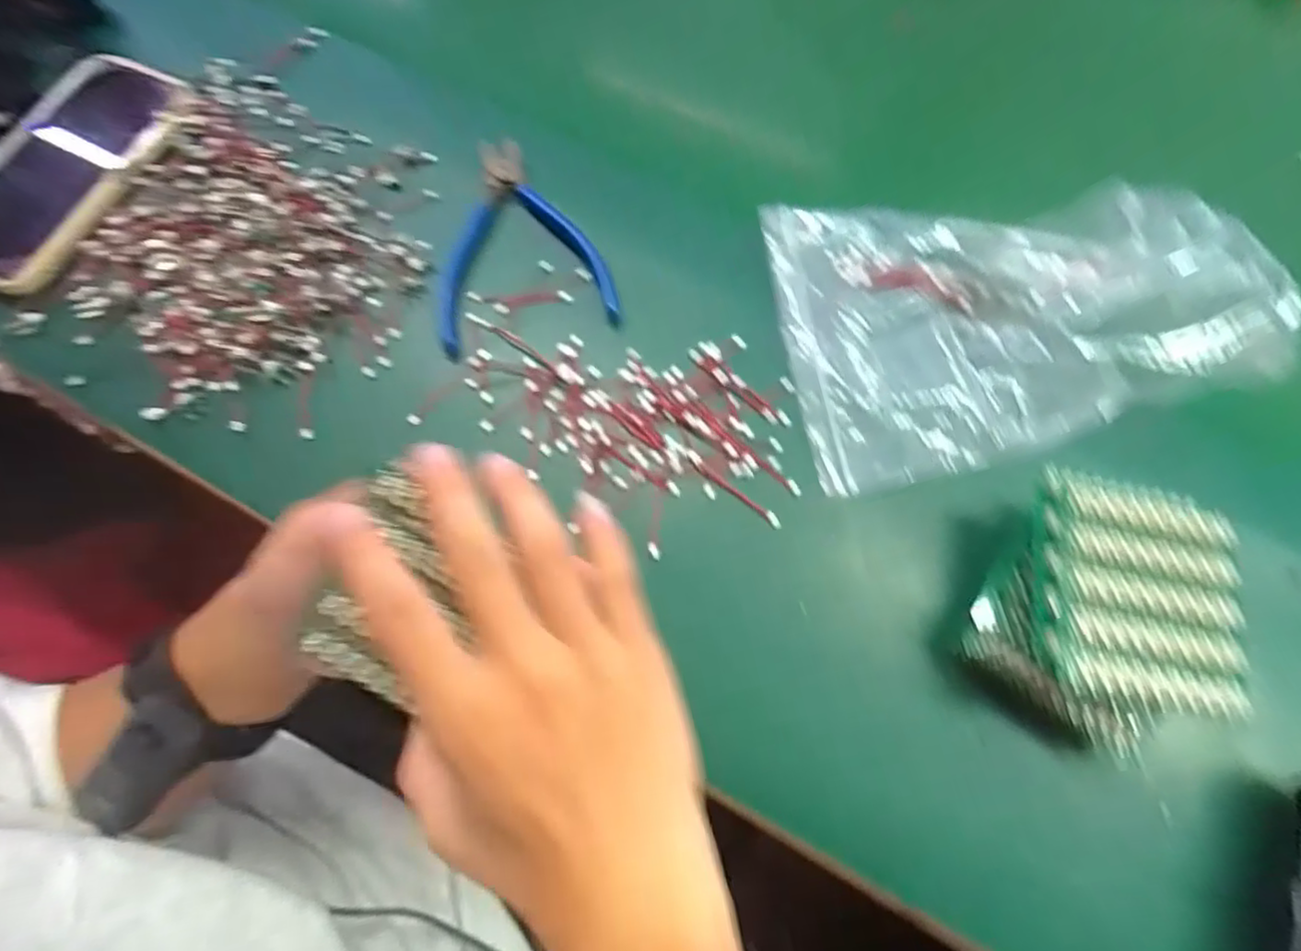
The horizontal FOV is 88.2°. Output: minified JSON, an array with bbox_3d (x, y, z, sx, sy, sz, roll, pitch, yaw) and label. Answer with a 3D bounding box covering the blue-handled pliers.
[{"bbox_3d":[-0.085,-0.143,0.401,0.102,0.010,0.134,-16,70,-5],"label":"blue-handled pliers"}]

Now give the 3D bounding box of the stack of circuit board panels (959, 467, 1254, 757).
[{"bbox_3d":[0.203,0.061,0.305,0.099,0.054,0.108,13,70,5],"label":"stack of circuit board panels"}]

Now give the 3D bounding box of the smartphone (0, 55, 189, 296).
[{"bbox_3d":[-0.364,-0.192,0.419,0.092,0.014,0.174,19,71,7],"label":"smartphone"}]

